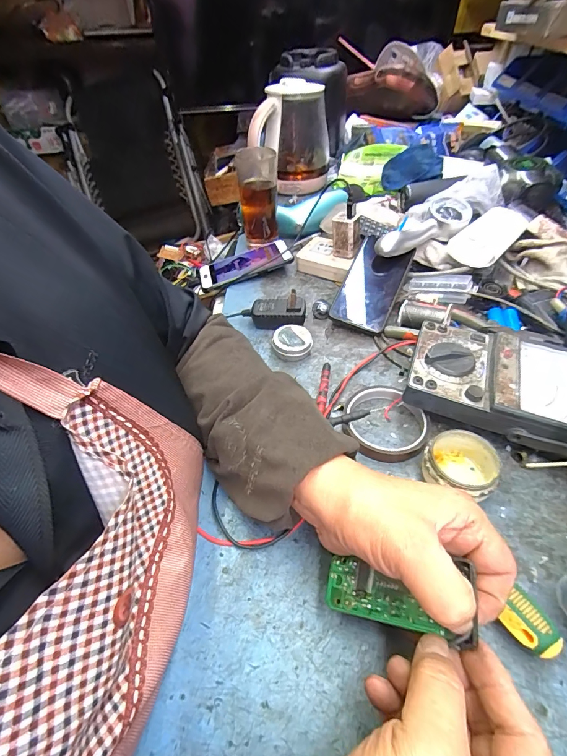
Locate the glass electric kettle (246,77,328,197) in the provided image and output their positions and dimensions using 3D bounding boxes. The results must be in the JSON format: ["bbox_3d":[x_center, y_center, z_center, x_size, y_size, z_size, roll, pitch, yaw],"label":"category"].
[{"bbox_3d":[0.017,-0.504,0.787,0.145,0.177,0.104,12,48,13],"label":"glass electric kettle"}]

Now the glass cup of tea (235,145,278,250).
[{"bbox_3d":[-0.043,-0.312,0.635,0.064,0.134,0.067,-4,46,-2],"label":"glass cup of tea"}]

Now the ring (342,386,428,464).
[{"bbox_3d":[0.108,0.047,0.389,0.079,0.017,0.085,-1,46,1],"label":"ring"}]

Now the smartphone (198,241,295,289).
[{"bbox_3d":[-0.065,-0.187,0.613,0.152,0.011,0.070,-17,47,3],"label":"smartphone"}]

